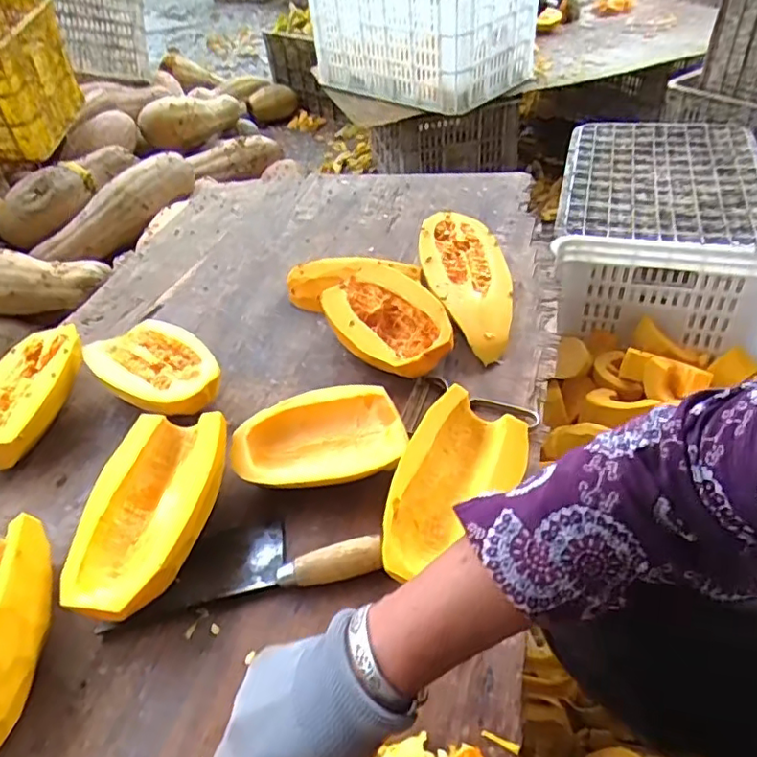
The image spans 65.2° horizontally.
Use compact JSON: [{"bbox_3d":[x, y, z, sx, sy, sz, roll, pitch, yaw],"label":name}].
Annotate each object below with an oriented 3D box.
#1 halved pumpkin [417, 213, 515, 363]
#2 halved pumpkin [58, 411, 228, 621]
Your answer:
[{"bbox_3d":[0.119,-0.133,0.801,0.120,0.062,0.268,-3,44,4],"label":"halved pumpkin"},{"bbox_3d":[-0.217,0.133,0.575,0.135,0.073,0.217,-1,44,6],"label":"halved pumpkin"}]

